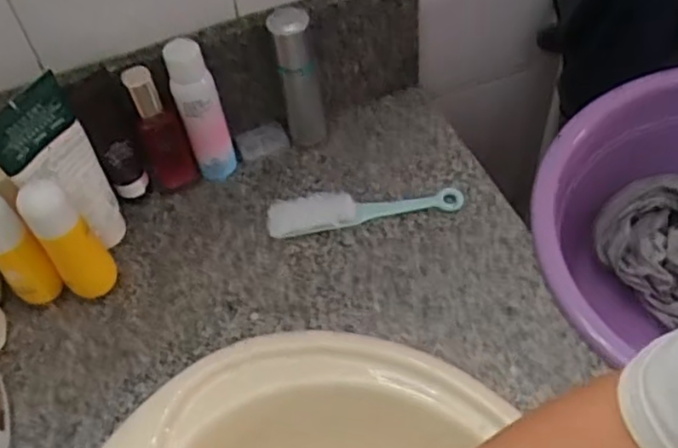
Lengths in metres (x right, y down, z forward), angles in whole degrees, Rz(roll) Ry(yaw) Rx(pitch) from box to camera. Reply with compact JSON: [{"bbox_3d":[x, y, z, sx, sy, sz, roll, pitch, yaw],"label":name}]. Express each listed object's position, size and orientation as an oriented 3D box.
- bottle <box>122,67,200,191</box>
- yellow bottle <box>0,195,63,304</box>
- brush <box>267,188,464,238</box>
[{"bbox_3d":[-0.189,-0.095,0.713,0.042,0.151,0.034,-23,54,-12],"label":"bottle"},{"bbox_3d":[-0.303,0.030,0.642,0.041,0.149,0.043,-3,53,4],"label":"yellow bottle"},{"bbox_3d":[0.027,-0.018,0.713,0.203,0.022,0.039,-6,52,1],"label":"brush"}]

